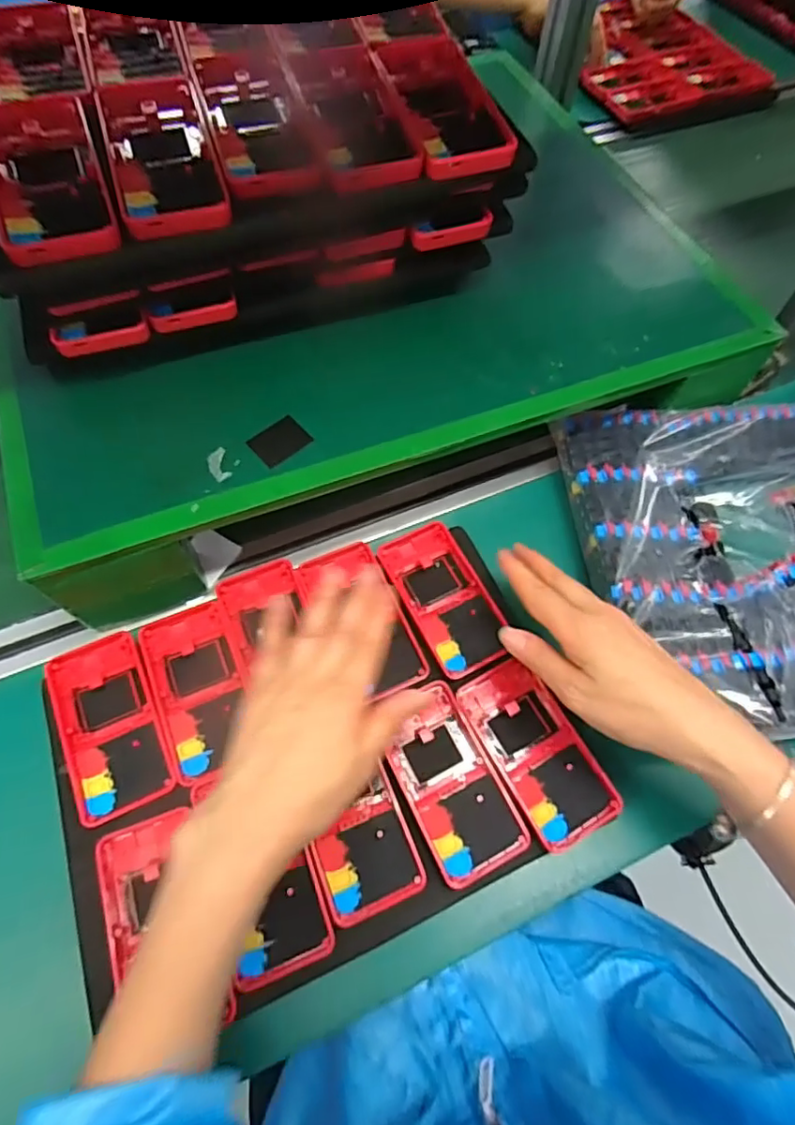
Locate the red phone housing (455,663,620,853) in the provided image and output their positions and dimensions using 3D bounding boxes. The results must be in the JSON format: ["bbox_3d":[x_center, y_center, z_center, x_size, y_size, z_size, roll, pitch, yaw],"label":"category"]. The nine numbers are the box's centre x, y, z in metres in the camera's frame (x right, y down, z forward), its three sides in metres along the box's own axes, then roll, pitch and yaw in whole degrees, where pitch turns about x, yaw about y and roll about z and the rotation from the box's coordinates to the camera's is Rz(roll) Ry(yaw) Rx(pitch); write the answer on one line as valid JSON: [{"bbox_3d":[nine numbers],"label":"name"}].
[{"bbox_3d":[0.096,0.129,0.402,0.063,0.013,0.123,-25,66,-15],"label":"red phone housing"}]

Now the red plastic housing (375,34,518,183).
[{"bbox_3d":[0.033,-0.308,0.388,0.063,0.009,0.122,-17,73,-8],"label":"red plastic housing"}]

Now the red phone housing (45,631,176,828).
[{"bbox_3d":[-0.198,0.110,0.399,0.061,0.017,0.122,-22,65,-14],"label":"red phone housing"}]

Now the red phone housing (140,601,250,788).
[{"bbox_3d":[-0.139,0.088,0.411,0.062,0.009,0.118,-19,64,-13],"label":"red phone housing"}]

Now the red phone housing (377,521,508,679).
[{"bbox_3d":[0.037,0.027,0.452,0.062,0.016,0.121,-22,65,-14],"label":"red phone housing"}]

